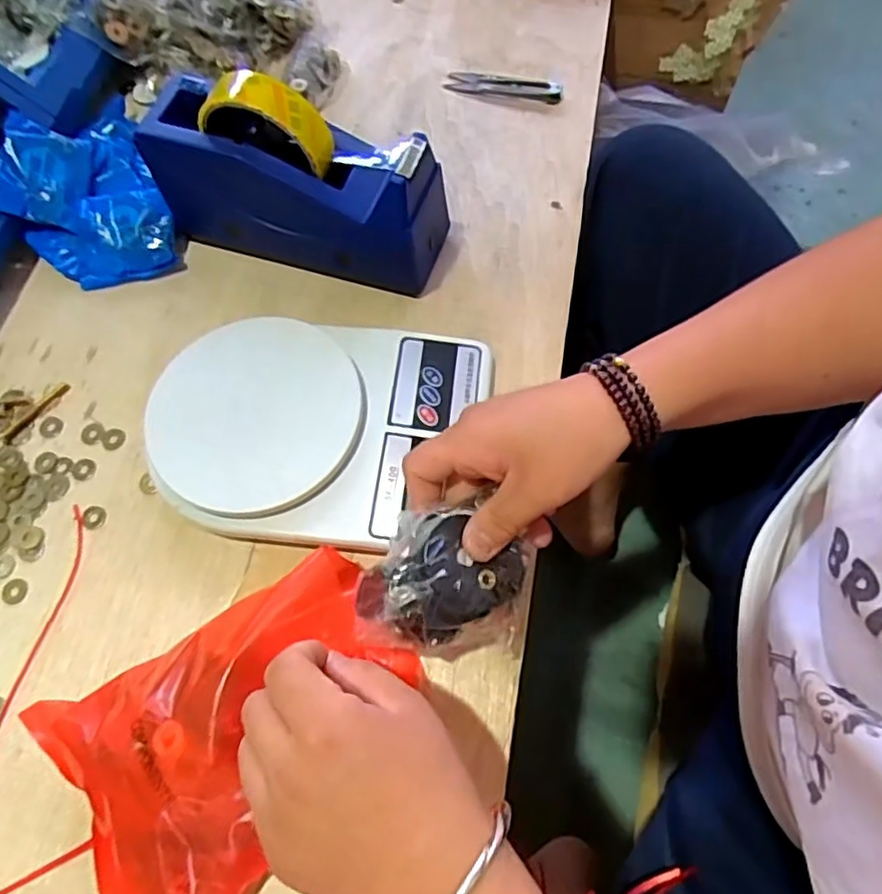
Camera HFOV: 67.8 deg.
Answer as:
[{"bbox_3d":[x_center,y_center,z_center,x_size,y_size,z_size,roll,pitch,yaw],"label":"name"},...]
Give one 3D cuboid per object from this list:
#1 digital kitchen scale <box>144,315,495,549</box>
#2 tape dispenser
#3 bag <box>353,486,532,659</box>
[{"bbox_3d":[-0.076,-0.013,0.421,0.199,0.043,0.146,4,66,4],"label":"digital kitchen scale"},{"bbox_3d":[-0.102,-0.185,0.454,0.202,0.124,0.065,19,68,10],"label":"tape dispenser"},{"bbox_3d":[0.003,0.070,0.344,0.086,0.045,0.074,8,67,6],"label":"bag"}]

